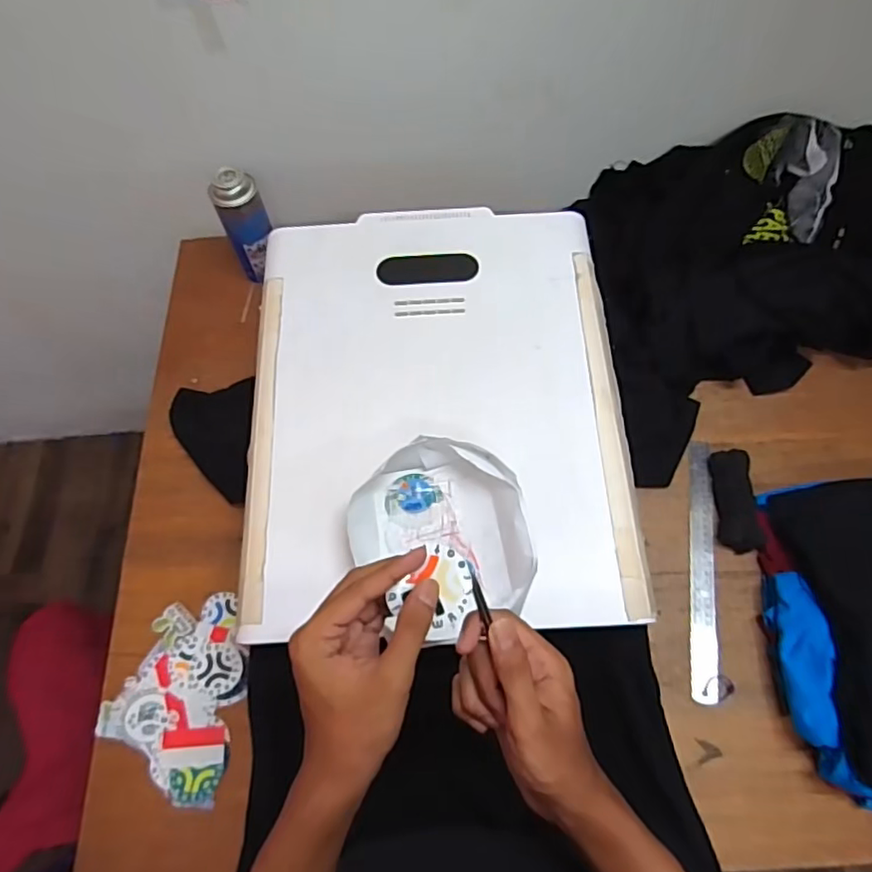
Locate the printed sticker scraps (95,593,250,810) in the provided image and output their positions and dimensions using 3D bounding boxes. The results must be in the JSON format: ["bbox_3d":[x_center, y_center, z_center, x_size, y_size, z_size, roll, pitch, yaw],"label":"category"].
[{"bbox_3d":[-0.287,0.287,0.684,0.148,0.006,0.208,14,67,8],"label":"printed sticker scraps"}]

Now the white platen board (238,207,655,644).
[{"bbox_3d":[-0.002,-0.049,0.658,0.394,0.020,0.494,-4,65,0],"label":"white platen board"}]

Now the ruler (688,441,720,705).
[{"bbox_3d":[0.331,0.156,0.740,0.031,0.006,0.321,5,67,11],"label":"ruler"}]

